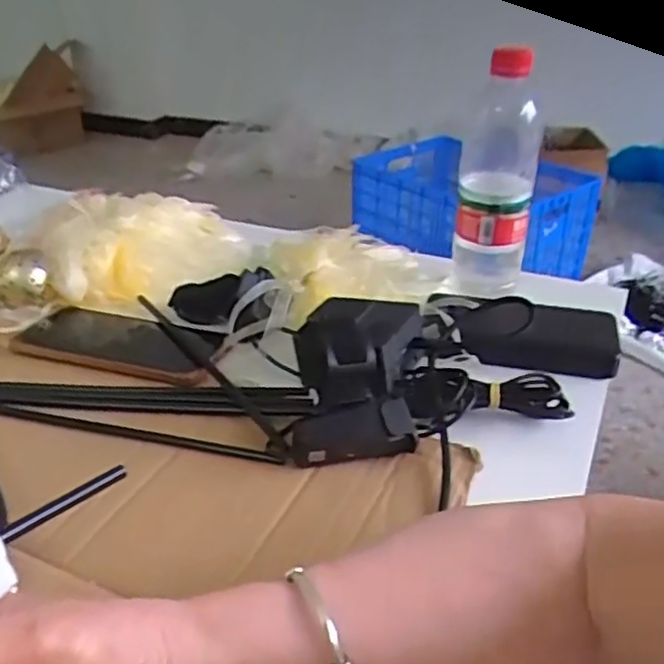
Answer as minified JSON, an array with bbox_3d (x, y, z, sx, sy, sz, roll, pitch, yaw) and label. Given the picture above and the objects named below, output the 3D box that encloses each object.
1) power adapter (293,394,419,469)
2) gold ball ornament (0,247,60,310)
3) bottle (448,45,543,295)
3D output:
[{"bbox_3d":[0.013,0.065,0.429,0.075,0.033,0.022,-6,31,-6],"label":"power adapter"},{"bbox_3d":[-0.281,-0.046,0.615,0.051,0.044,0.052,-18,35,-27],"label":"gold ball ornament"},{"bbox_3d":[0.140,-0.135,0.579,0.064,0.190,0.061,7,32,13],"label":"bottle"}]

